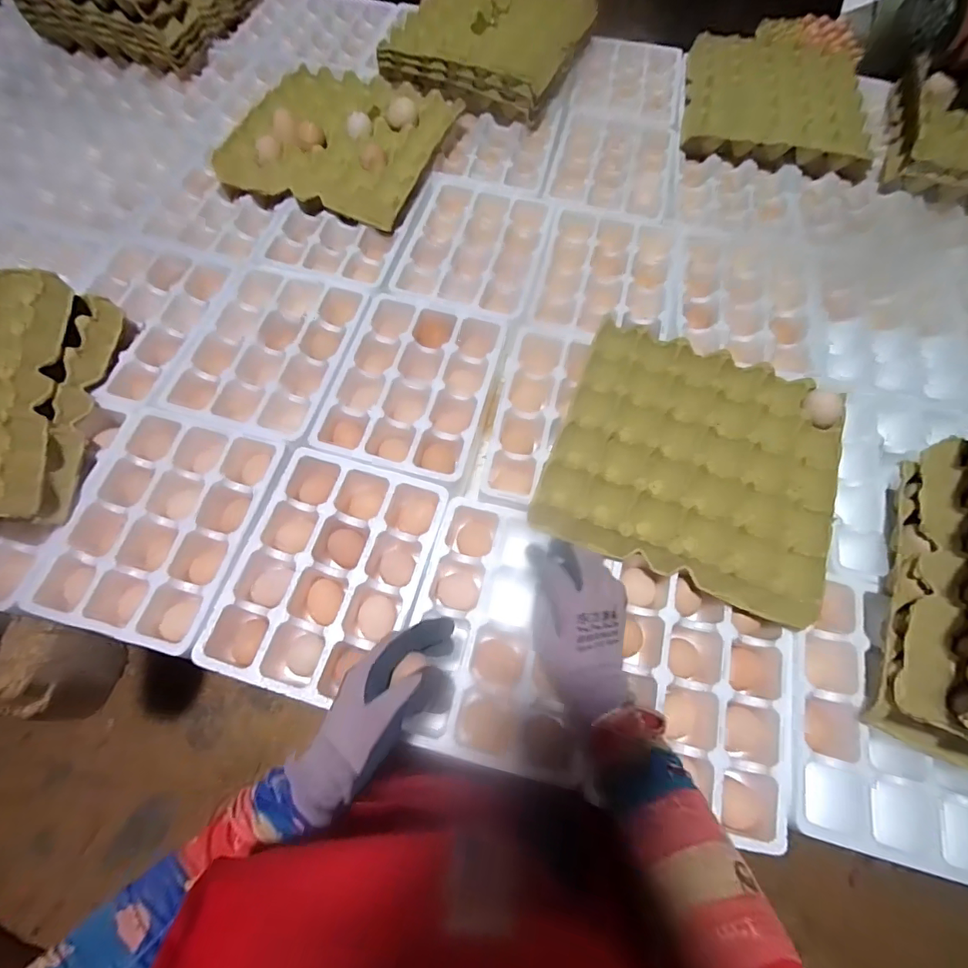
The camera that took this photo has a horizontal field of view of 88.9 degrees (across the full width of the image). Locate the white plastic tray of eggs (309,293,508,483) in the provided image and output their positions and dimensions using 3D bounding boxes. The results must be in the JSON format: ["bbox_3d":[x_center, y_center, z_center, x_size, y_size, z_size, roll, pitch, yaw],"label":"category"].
[{"bbox_3d":[-0.085,-0.119,0.610,0.179,0.042,0.231,15,67,4],"label":"white plastic tray of eggs"}]

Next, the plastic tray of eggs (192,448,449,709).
[{"bbox_3d":[-0.158,0.094,0.520,0.182,0.049,0.241,15,67,5],"label":"plastic tray of eggs"}]

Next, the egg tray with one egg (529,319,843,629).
[{"bbox_3d":[0.224,-0.028,0.529,0.279,0.043,0.259,21,67,7],"label":"egg tray with one egg"}]

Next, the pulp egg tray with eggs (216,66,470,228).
[{"bbox_3d":[-0.207,-0.529,0.752,0.291,0.058,0.298,21,67,7],"label":"pulp egg tray with eggs"}]

